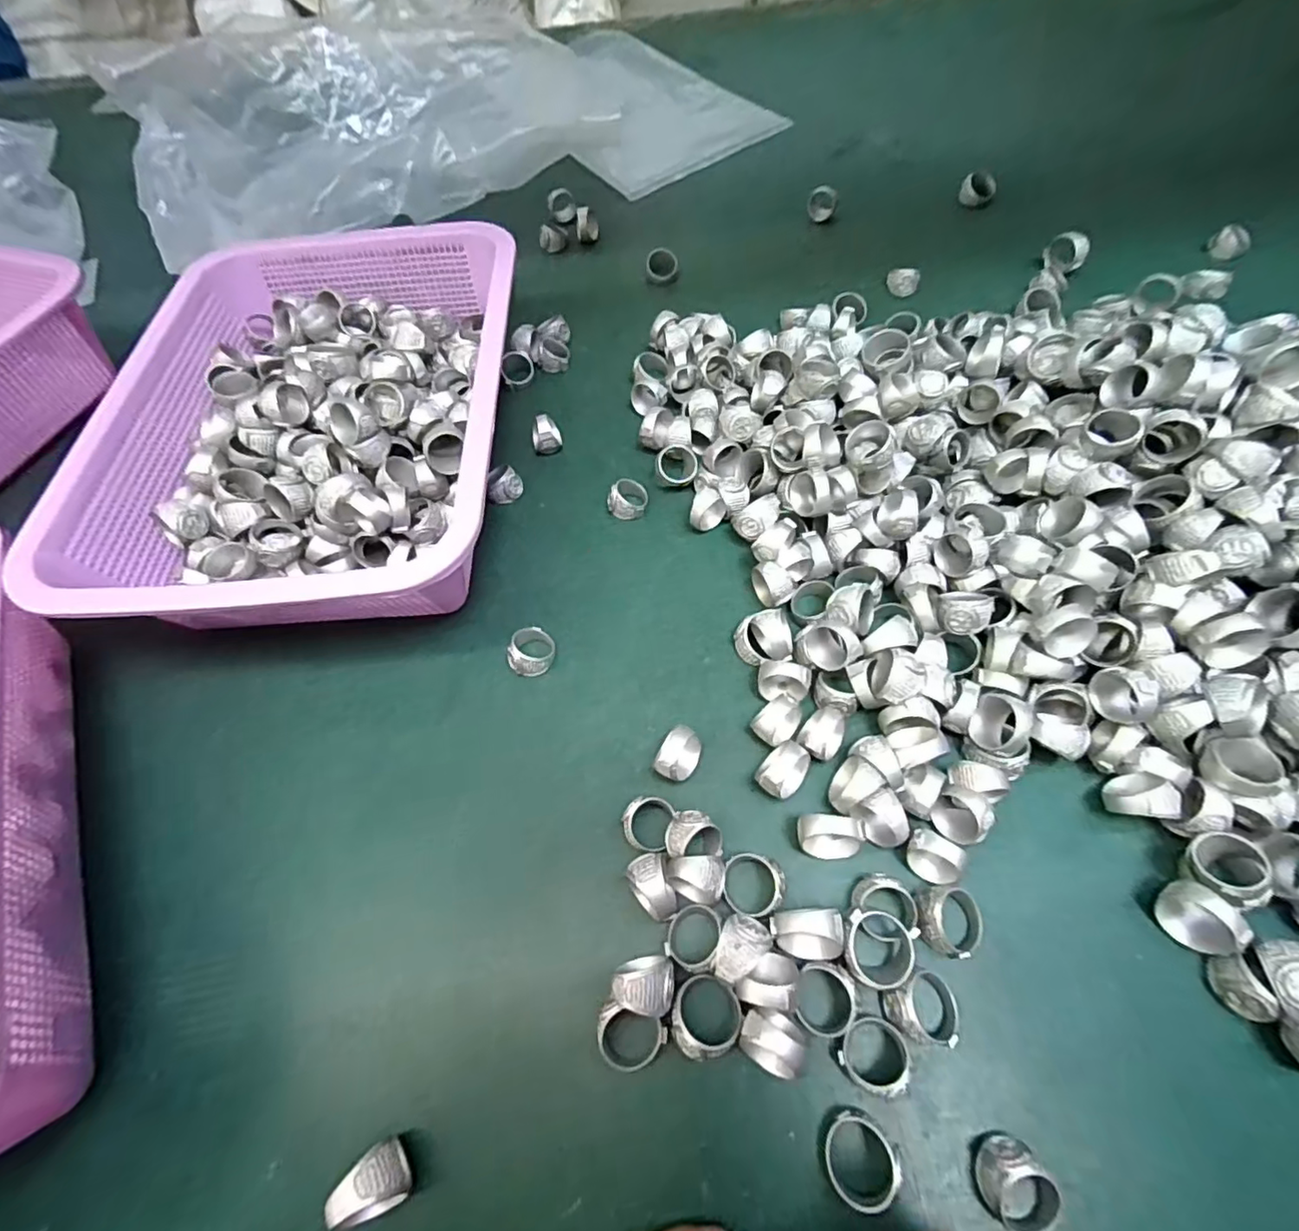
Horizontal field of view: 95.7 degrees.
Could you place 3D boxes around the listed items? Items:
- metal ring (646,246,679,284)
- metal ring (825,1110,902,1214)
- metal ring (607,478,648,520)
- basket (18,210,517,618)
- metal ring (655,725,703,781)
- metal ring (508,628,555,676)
[{"bbox_3d":[0.010,-0.295,0.493,0.026,0.019,0.017,4,61,6],"label":"metal ring"},{"bbox_3d":[0.073,0.190,0.205,0.024,0.019,0.023,-1,60,2],"label":"metal ring"},{"bbox_3d":[-0.014,-0.073,0.368,0.023,0.018,0.022,-1,60,2],"label":"metal ring"},{"bbox_3d":[-0.196,-0.126,0.369,0.223,0.079,0.295,-3,60,1],"label":"basket"},{"bbox_3d":[0.014,0.067,0.281,0.017,0.023,0.027,33,67,19],"label":"metal ring"},{"bbox_3d":[-0.064,0.019,0.319,0.025,0.016,0.024,-1,60,2],"label":"metal ring"}]

